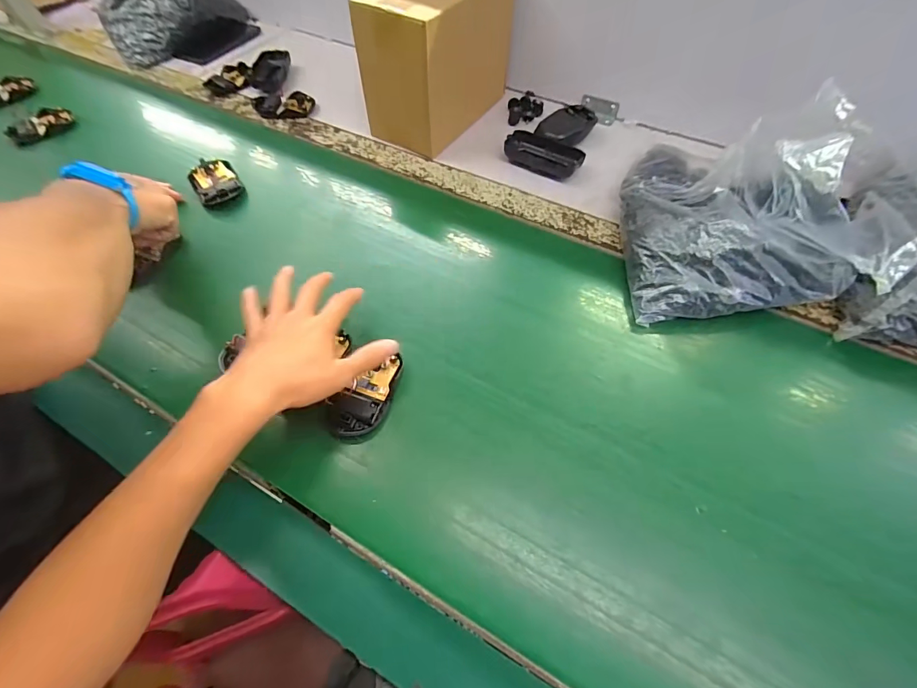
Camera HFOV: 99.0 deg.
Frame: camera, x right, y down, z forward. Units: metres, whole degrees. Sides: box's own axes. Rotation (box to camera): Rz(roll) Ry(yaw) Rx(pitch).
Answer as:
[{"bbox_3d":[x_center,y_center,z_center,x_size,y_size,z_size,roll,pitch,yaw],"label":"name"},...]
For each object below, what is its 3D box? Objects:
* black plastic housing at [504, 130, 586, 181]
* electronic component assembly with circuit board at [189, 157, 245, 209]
[{"bbox_3d":[0.118,-0.267,0.554,0.109,0.020,0.056,25,62,18],"label":"black plastic housing"},{"bbox_3d":[-0.336,-0.224,0.543,0.058,0.022,0.080,-32,61,-16],"label":"electronic component assembly with circuit board"}]

